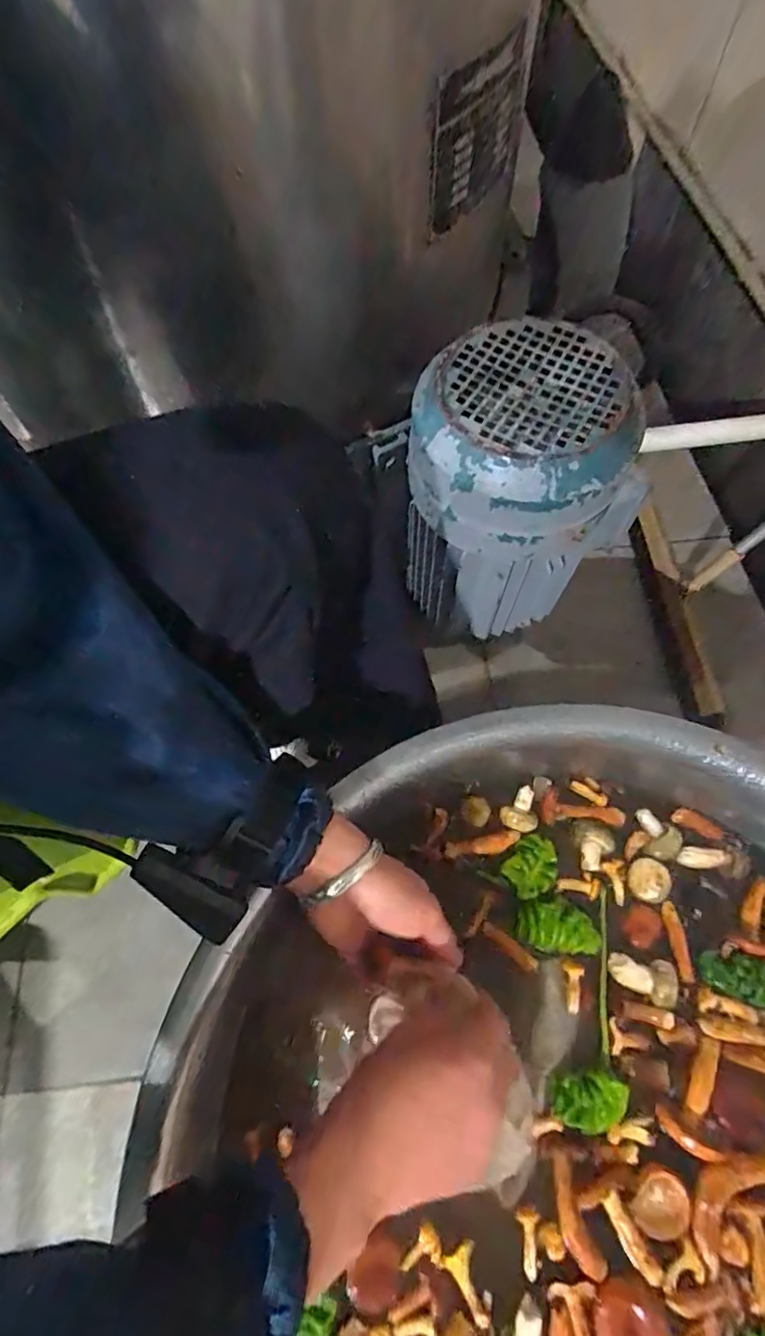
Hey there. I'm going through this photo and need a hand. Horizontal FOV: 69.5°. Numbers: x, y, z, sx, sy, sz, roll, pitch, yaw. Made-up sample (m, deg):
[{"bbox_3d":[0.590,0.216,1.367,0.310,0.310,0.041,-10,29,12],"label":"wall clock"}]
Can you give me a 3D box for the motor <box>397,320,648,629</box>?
[{"bbox_3d":[0.098,-0.139,0.477,0.143,0.222,0.140,-14,66,-5],"label":"motor"}]

